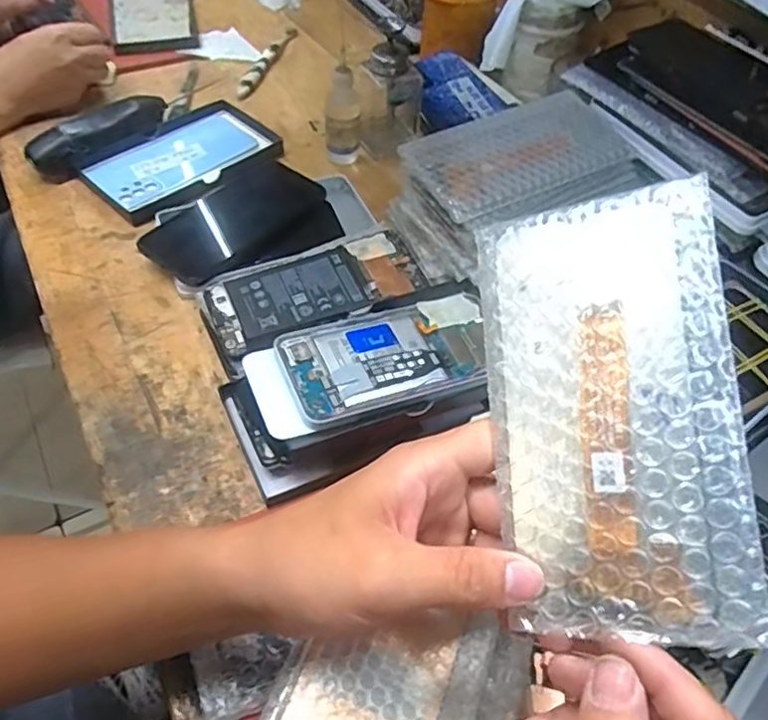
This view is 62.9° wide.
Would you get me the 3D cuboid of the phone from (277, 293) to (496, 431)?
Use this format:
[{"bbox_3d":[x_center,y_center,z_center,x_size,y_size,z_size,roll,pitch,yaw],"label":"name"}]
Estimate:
[{"bbox_3d":[0.007,-0.003,0.428,0.146,0.016,0.081,-17,56,-13],"label":"phone"}]

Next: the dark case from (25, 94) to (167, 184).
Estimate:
[{"bbox_3d":[-0.277,-0.221,0.620,0.140,0.044,0.031,-36,62,-26],"label":"dark case"}]

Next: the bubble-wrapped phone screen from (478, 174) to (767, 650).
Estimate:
[{"bbox_3d":[0.086,0.020,0.241,0.089,0.005,0.163,-9,80,26],"label":"bubble-wrapped phone screen"}]

